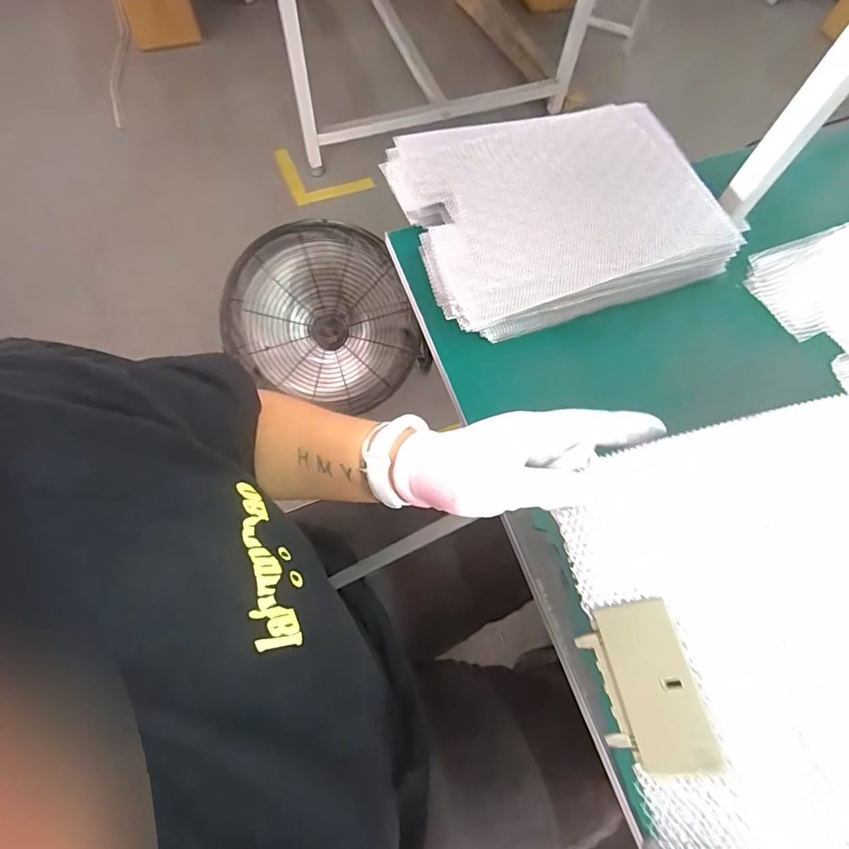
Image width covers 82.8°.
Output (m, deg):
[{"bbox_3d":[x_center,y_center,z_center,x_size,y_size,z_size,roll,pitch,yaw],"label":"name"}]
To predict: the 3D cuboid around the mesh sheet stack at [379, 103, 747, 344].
[{"bbox_3d":[0.154,-0.262,0.594,0.355,0.076,0.276,-15,69,-9],"label":"mesh sheet stack"}]

